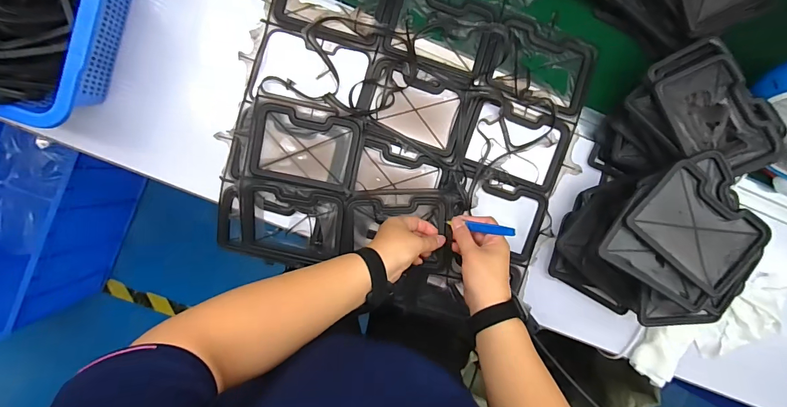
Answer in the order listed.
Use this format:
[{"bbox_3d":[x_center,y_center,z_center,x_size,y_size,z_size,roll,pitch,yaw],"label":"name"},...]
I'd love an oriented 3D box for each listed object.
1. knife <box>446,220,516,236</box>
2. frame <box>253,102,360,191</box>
[{"bbox_3d":[0.119,0.033,0.525,0.095,0.010,0.011,7,96,28],"label":"knife"},{"bbox_3d":[-0.129,-0.081,0.563,0.154,0.015,0.108,11,95,-4],"label":"frame"}]

